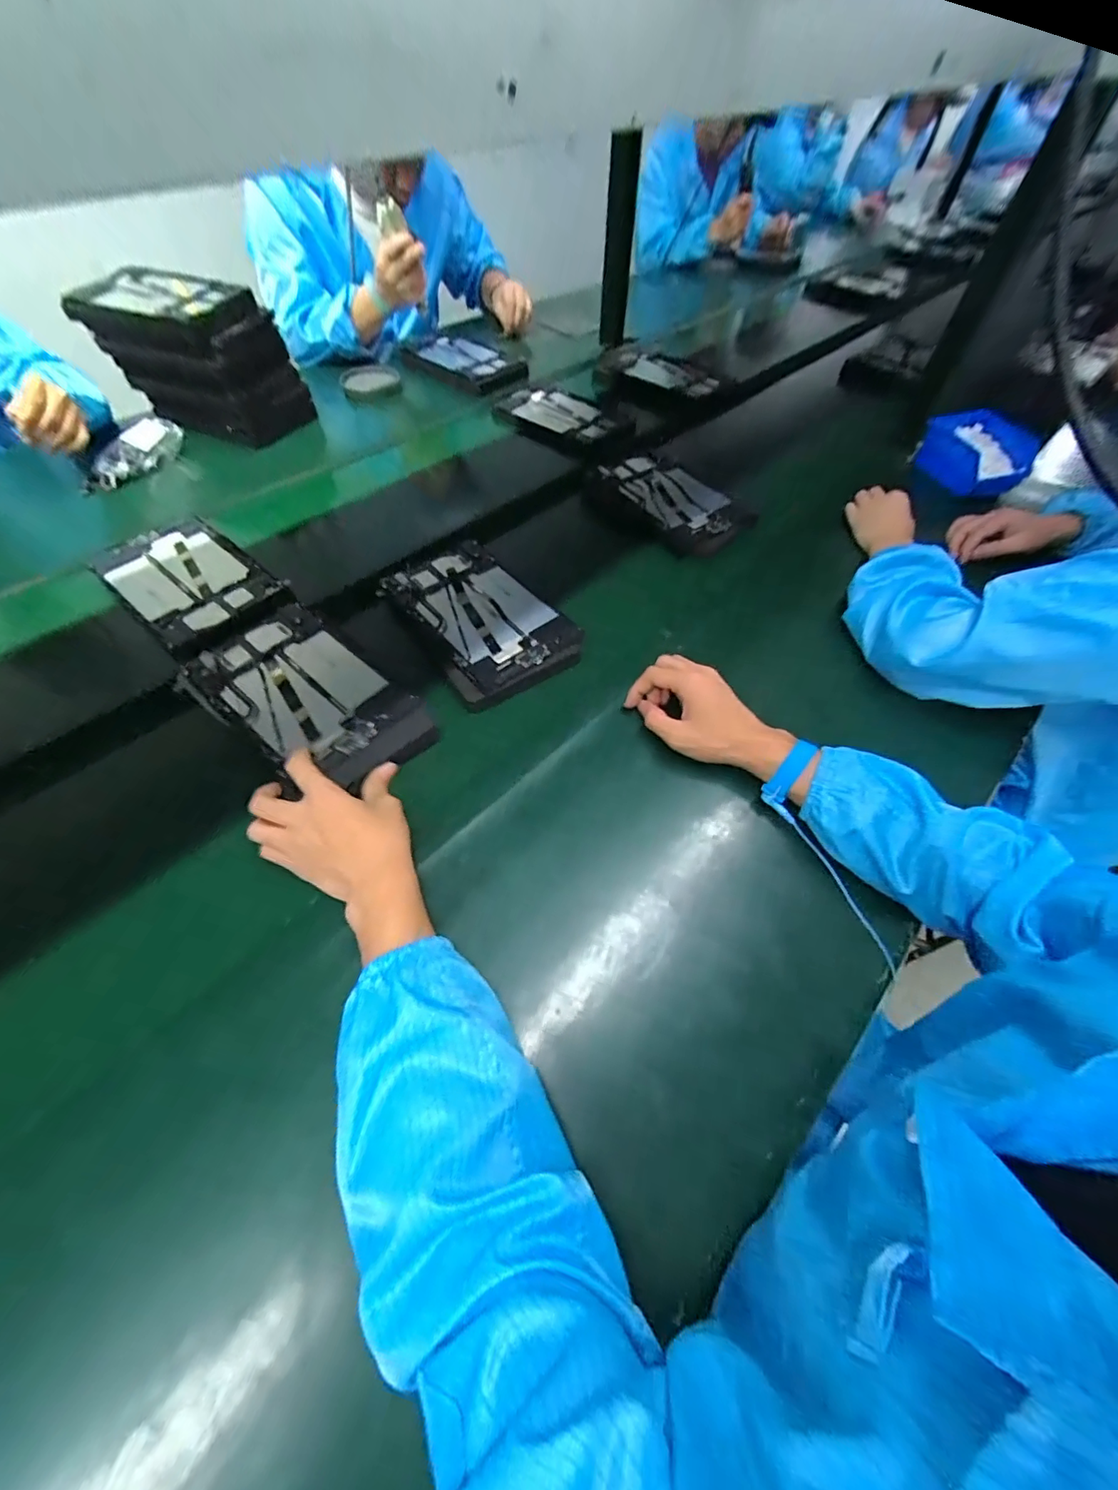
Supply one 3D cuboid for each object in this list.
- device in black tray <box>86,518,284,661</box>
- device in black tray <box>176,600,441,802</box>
[{"bbox_3d":[-0.468,-0.211,0.635,0.239,0.018,0.149,38,61,19],"label":"device in black tray"},{"bbox_3d":[-0.271,-0.053,0.537,0.271,0.017,0.153,35,60,18],"label":"device in black tray"}]

